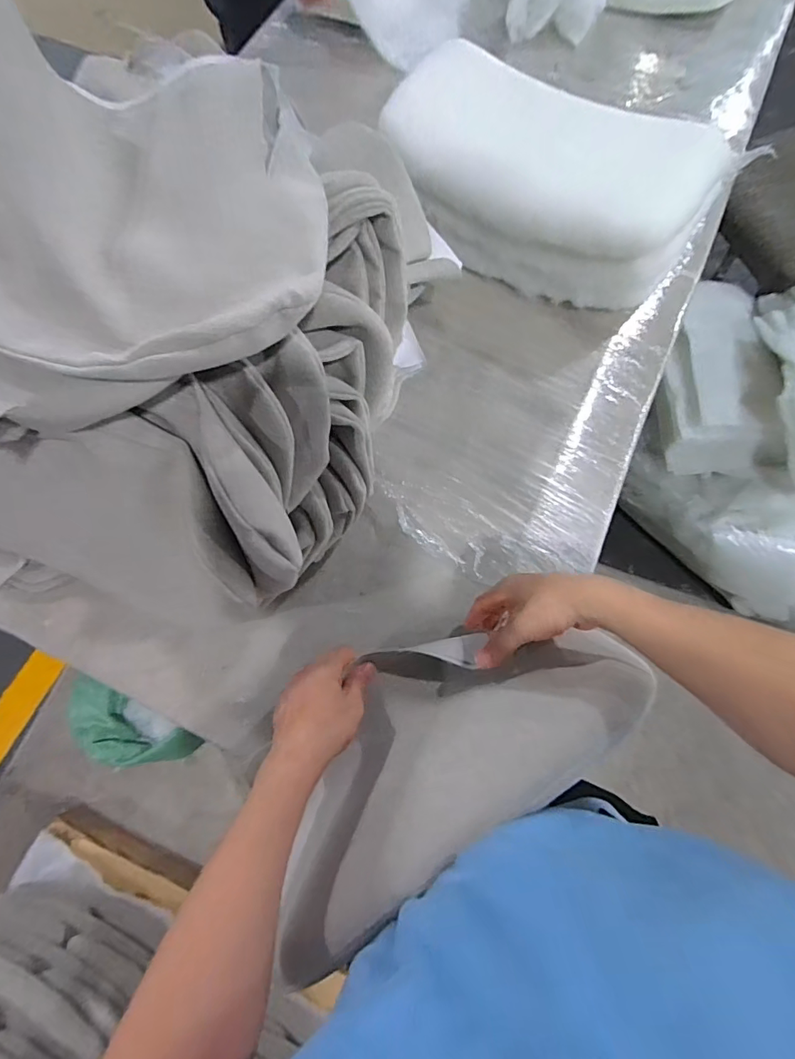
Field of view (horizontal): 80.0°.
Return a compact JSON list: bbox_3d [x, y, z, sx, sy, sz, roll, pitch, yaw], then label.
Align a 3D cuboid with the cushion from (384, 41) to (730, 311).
[{"bbox_3d":[0.197,-0.482,0.667,0.437,0.197,0.128,28,75,10],"label":"cushion"}]

